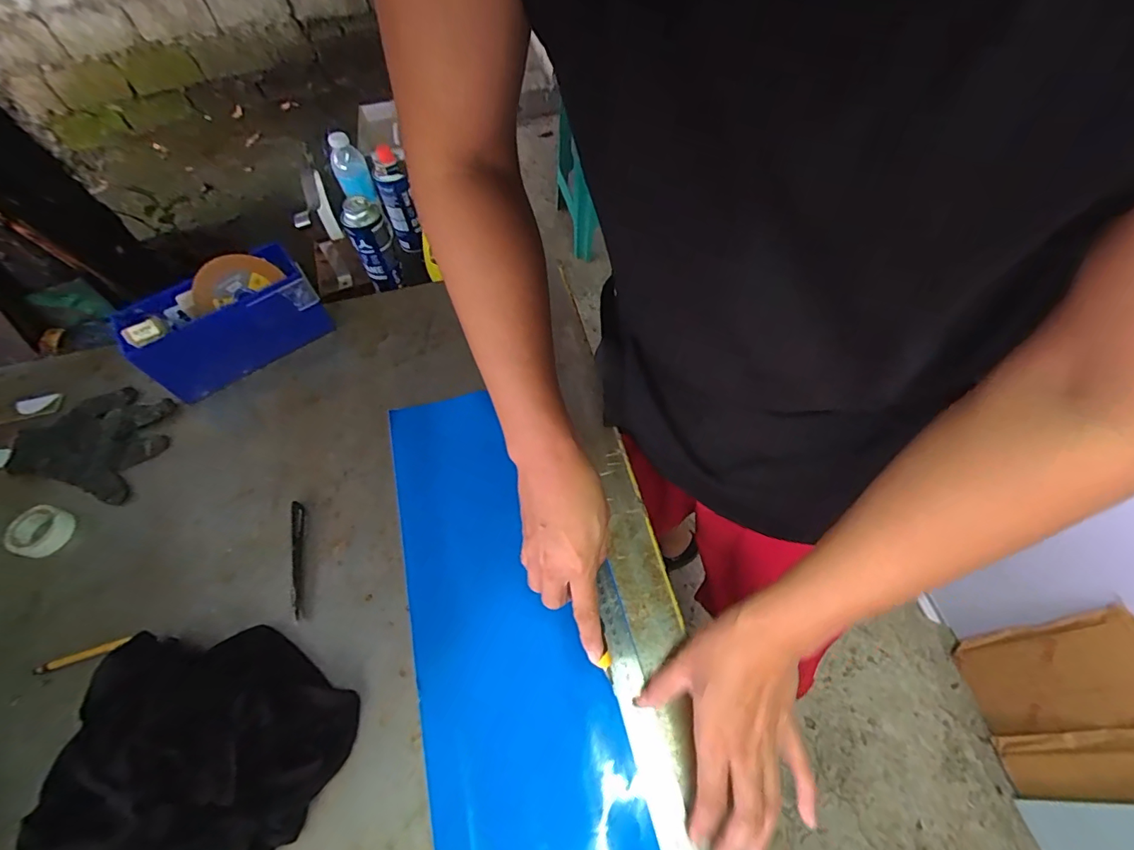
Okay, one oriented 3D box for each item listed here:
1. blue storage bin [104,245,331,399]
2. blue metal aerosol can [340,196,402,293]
[{"bbox_3d":[-0.420,-0.129,0.616,0.206,0.126,0.068,-35,63,-18],"label":"blue storage bin"},{"bbox_3d":[-0.341,-0.315,0.874,0.061,0.156,0.052,-22,60,-11],"label":"blue metal aerosol can"}]

